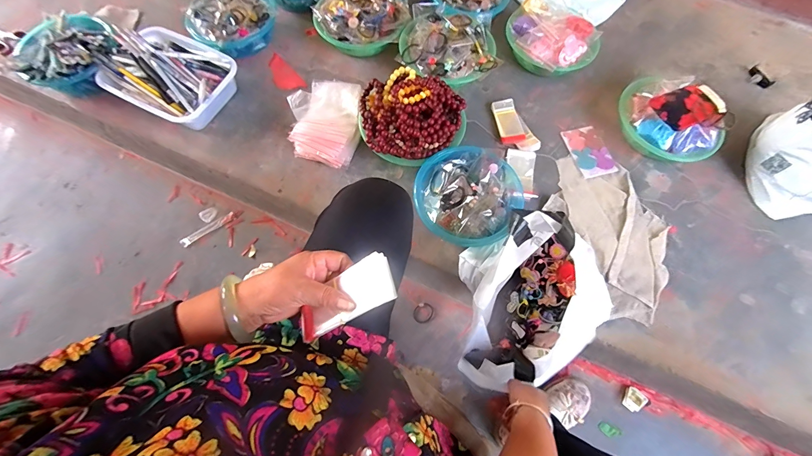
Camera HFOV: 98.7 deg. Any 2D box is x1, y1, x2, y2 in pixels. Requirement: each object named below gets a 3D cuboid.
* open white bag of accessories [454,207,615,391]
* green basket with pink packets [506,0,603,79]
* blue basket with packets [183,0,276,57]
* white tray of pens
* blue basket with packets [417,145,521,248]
[{"bbox_3d":[0.206,0.132,0.601,0.188,0.219,0.266,6,68,0],"label":"open white bag of accessories"},{"bbox_3d":[0.373,-0.481,0.908,0.225,0.109,0.180,20,69,6],"label":"green basket with pink packets"},{"bbox_3d":[-0.452,-0.544,0.912,0.217,0.101,0.201,-32,73,-14],"label":"blue basket with packets"},{"bbox_3d":[-0.566,-0.365,0.835,0.298,0.117,0.206,28,70,9],"label":"white tray of pens"},{"bbox_3d":[0.134,-0.072,0.745,0.220,0.071,0.206,1,68,-2],"label":"blue basket with packets"}]

